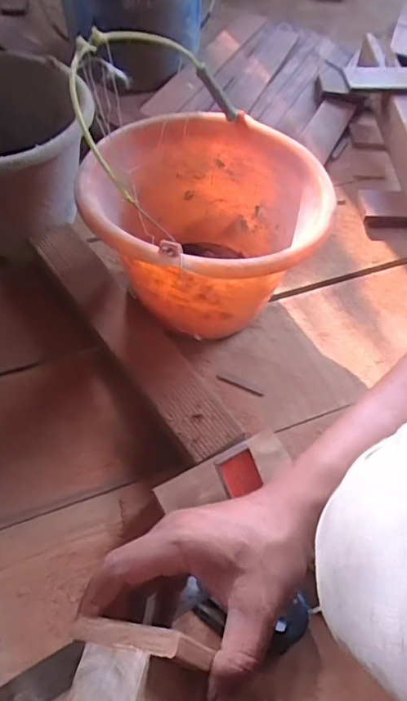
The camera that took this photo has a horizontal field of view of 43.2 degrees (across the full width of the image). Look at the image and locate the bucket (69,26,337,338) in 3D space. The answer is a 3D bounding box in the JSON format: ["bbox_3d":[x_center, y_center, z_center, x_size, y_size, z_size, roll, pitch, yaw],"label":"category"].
[{"bbox_3d":[0.003,-0.167,0.634,0.277,0.303,0.261,1,56,-2],"label":"bucket"}]

